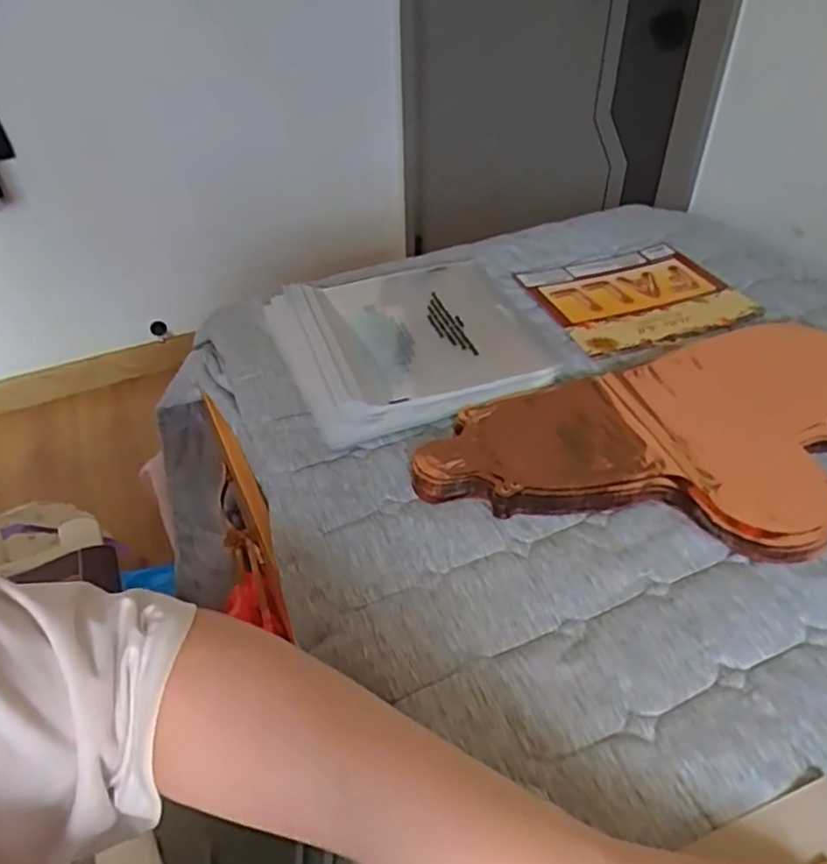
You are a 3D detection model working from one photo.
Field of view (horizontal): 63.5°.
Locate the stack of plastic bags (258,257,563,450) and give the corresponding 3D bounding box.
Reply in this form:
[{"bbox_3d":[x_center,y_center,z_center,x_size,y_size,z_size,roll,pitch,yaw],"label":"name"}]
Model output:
[{"bbox_3d":[-0.007,-0.087,0.619,0.217,0.032,0.220,-16,44,-15],"label":"stack of plastic bags"}]

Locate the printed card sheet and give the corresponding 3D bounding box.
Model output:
[{"bbox_3d":[0.230,-0.142,0.696,0.195,0.006,0.166,-14,44,-14],"label":"printed card sheet"}]

